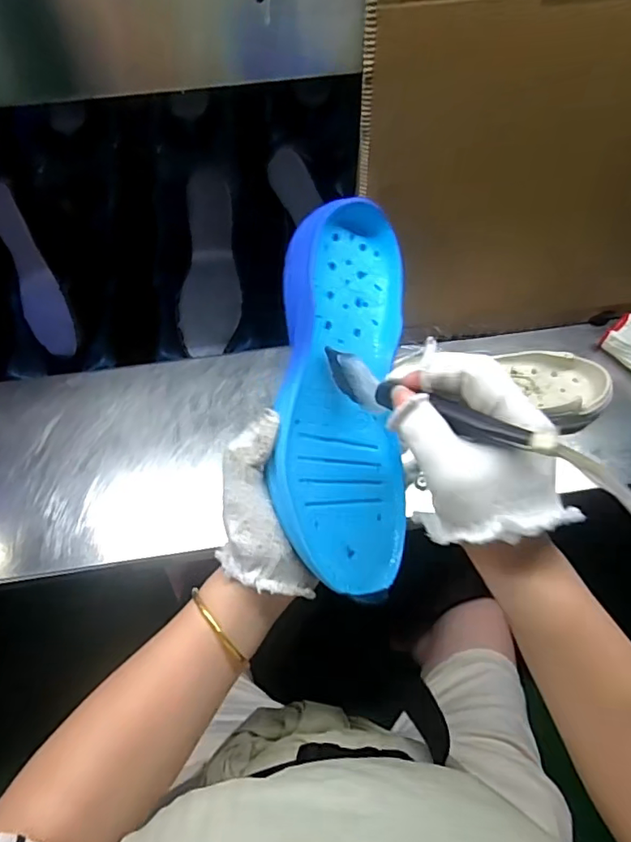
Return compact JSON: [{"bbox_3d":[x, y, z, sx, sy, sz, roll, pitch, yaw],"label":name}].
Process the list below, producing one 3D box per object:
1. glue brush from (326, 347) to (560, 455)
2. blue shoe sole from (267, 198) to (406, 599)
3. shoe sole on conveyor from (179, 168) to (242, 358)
[{"bbox_3d":[0.063,-0.010,0.305,0.014,0.032,0.156,-44,41,-22],"label":"glue brush"},{"bbox_3d":[0.018,-0.017,0.375,0.096,0.043,0.261,4,81,-27],"label":"blue shoe sole"},{"bbox_3d":[-0.134,-0.206,0.699,0.074,0.007,0.237,4,88,-15],"label":"shoe sole on conveyor"}]

